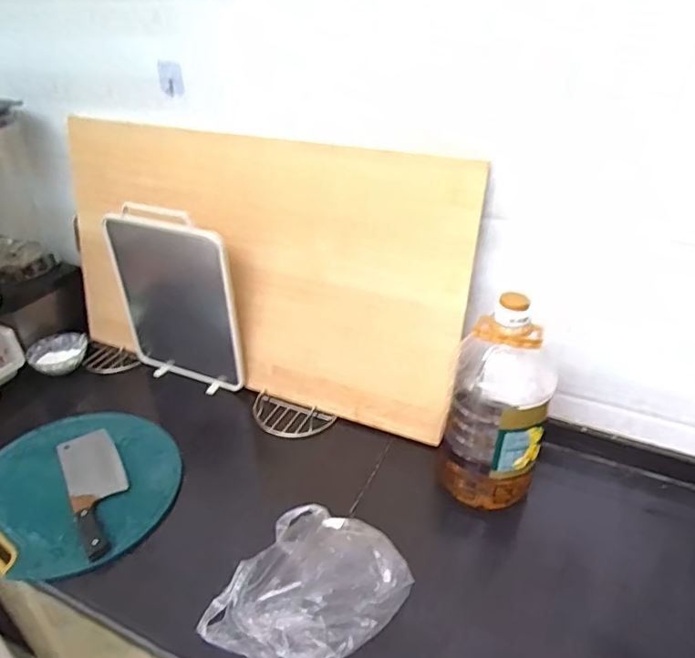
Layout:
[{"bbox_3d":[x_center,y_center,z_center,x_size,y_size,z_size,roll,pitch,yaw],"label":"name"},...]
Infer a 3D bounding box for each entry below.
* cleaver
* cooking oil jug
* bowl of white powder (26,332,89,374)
[{"bbox_3d":[-0.422,0.260,0.899,0.089,0.017,0.288,-20,37,-27],"label":"cleaver"},{"bbox_3d":[0.230,0.111,0.813,0.153,0.336,0.131,8,34,13],"label":"cooking oil jug"},{"bbox_3d":[-0.651,0.056,1.193,0.116,0.050,0.125,-12,34,-17],"label":"bowl of white powder"}]

